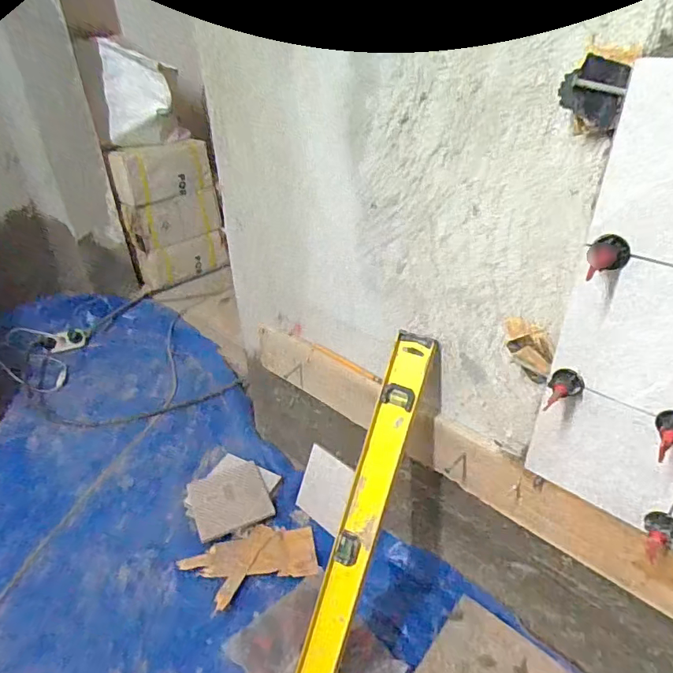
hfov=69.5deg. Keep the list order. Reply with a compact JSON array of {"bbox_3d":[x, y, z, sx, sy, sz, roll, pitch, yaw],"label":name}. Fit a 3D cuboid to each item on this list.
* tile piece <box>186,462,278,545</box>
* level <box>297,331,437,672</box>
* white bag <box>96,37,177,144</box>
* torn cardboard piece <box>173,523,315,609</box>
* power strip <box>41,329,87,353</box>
[{"bbox_3d":[-0.222,0.334,1.005,0.150,0.015,0.163,-15,36,-20],"label":"tile piece"},{"bbox_3d":[0.025,0.286,0.657,0.055,0.589,0.024,17,2,26],"label":"level"},{"bbox_3d":[-0.602,-0.744,1.500,0.230,0.253,0.090,-16,36,-21],"label":"white bag"},{"bbox_3d":[-0.159,0.419,0.902,0.239,0.012,0.128,-12,35,-15],"label":"torn cardboard piece"},{"bbox_3d":[-0.850,0.016,1.517,0.034,0.059,0.134,26,28,35],"label":"power strip"}]

